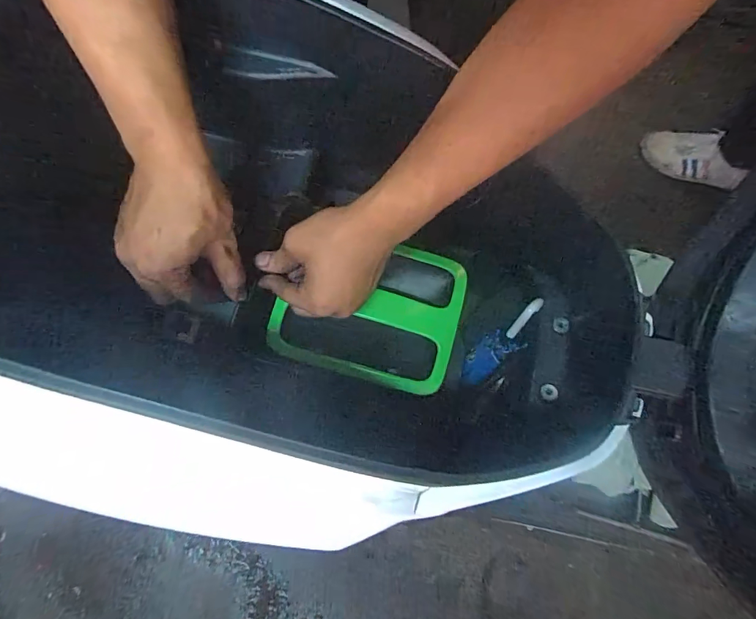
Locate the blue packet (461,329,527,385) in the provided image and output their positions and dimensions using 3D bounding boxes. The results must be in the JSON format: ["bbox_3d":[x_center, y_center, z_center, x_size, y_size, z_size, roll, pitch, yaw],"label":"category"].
[{"bbox_3d":[0.134,0.058,0.482,0.078,0.018,0.036,-40,81,-8],"label":"blue packet"}]

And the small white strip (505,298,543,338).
[{"bbox_3d":[0.173,0.011,0.468,0.013,0.010,0.059,37,114,7],"label":"small white strip"}]

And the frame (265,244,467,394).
[{"bbox_3d":[-0.008,-0.004,0.393,0.174,0.017,0.142,15,78,3],"label":"frame"}]

